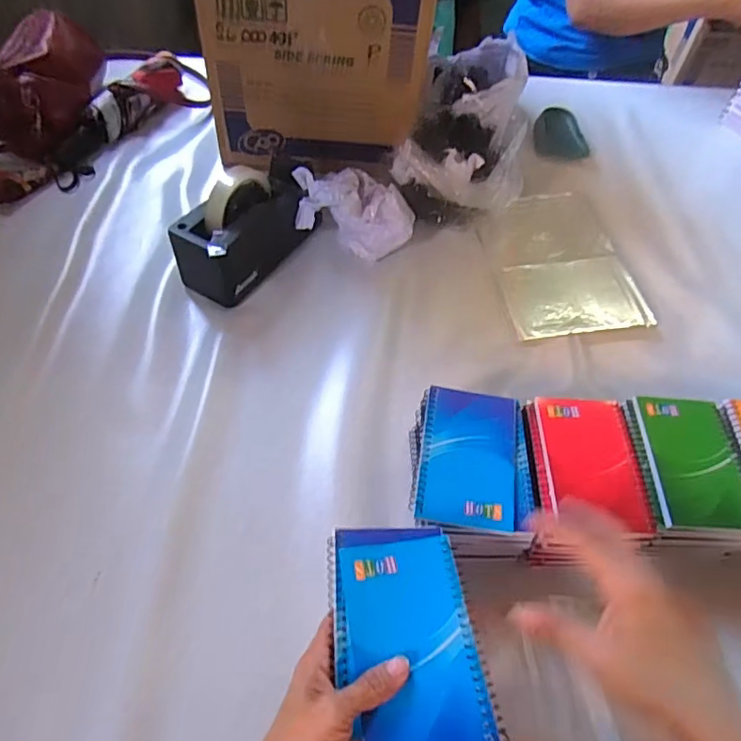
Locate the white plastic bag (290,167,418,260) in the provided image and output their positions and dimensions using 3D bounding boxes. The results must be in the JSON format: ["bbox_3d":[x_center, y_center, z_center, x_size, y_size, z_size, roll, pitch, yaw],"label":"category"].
[{"bbox_3d":[-0.019,-0.199,0.691,0.143,0.092,0.076,15,56,7],"label":"white plastic bag"}]

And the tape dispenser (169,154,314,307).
[{"bbox_3d":[-0.143,-0.178,0.663,0.077,0.104,0.194,32,60,18],"label":"tape dispenser"}]

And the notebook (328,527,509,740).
[{"bbox_3d":[0.024,0.176,0.369,0.091,0.013,0.148,-12,56,-3],"label":"notebook"}]

